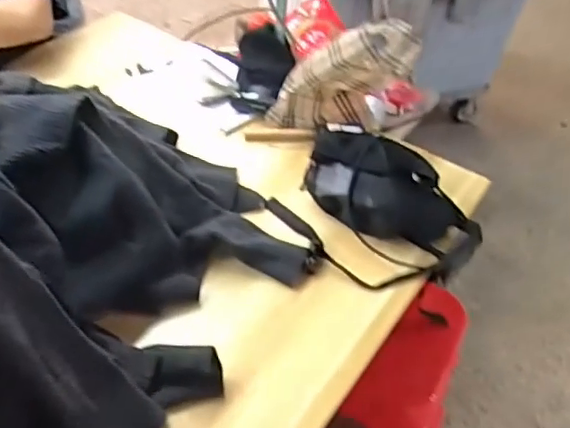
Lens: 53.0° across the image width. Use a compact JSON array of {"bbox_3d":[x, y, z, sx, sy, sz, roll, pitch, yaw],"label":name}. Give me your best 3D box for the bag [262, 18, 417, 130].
[{"bbox_3d":[0.115,-0.265,1.093,0.248,0.219,0.144,10,45,3],"label":"bag"}]

